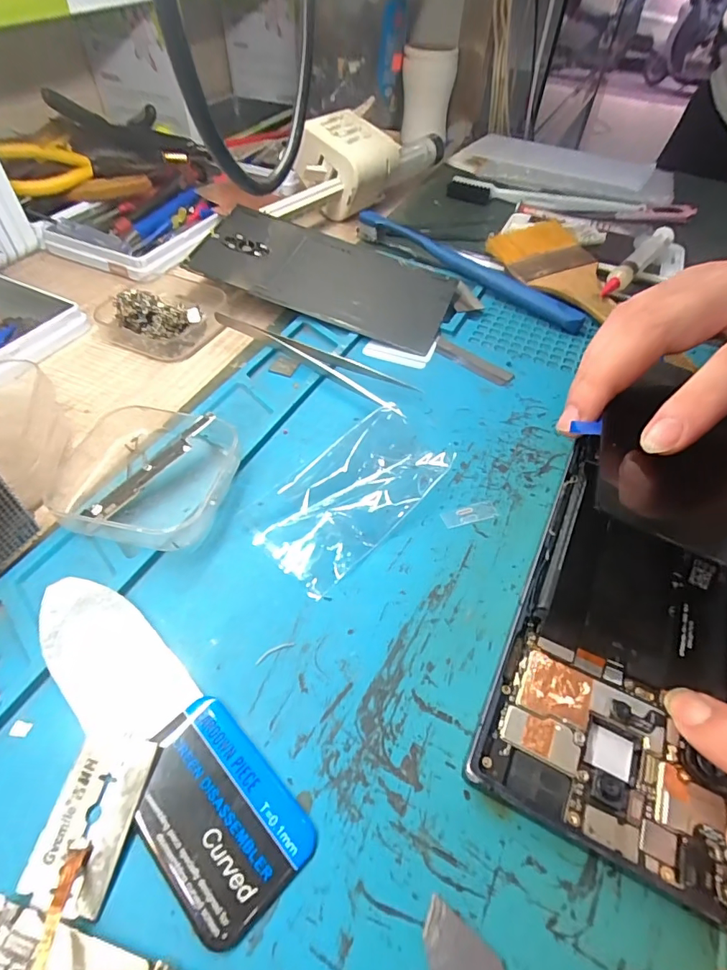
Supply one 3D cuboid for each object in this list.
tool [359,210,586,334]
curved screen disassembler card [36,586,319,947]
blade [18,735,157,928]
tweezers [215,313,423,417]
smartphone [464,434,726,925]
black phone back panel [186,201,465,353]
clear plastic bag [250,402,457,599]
[{"bbox_3d":[0.068,-0.150,0.326,0.179,0.017,0.014,37,58,23],"label":"tool"},{"bbox_3d":[-0.065,0.072,0.147,0.034,0.004,0.118,-36,62,-28],"label":"curved screen disassembler card"},{"bbox_3d":[-0.075,0.090,0.130,0.023,0.004,0.040,8,51,3],"label":"blade"},{"bbox_3d":[-0.027,-0.072,0.263,0.125,0.010,0.026,31,55,19],"label":"tweezers"},{"bbox_3d":[0.095,0.047,0.170,0.071,0.009,0.146,23,53,14],"label":"smartphone"},{"bbox_3d":[-0.024,-0.133,0.299,0.157,0.004,0.071,21,62,5],"label":"black phone back panel"},{"bbox_3d":[-0.003,0.000,0.208,0.049,0.008,0.095,37,58,23],"label":"clear plastic bag"}]

